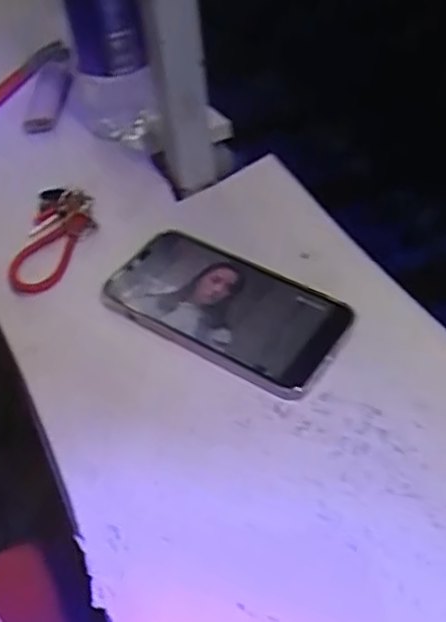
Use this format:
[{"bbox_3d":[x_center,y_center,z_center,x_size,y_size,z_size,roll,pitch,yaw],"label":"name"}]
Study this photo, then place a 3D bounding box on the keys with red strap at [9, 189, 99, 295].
[{"bbox_3d":[-0.129,-0.057,0.501,0.053,0.019,0.100,3,47,8],"label":"keys with red strap"}]

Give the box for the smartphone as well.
[{"bbox_3d":[0.000,-0.004,0.447,0.166,0.012,0.084,23,53,25],"label":"smartphone"}]

